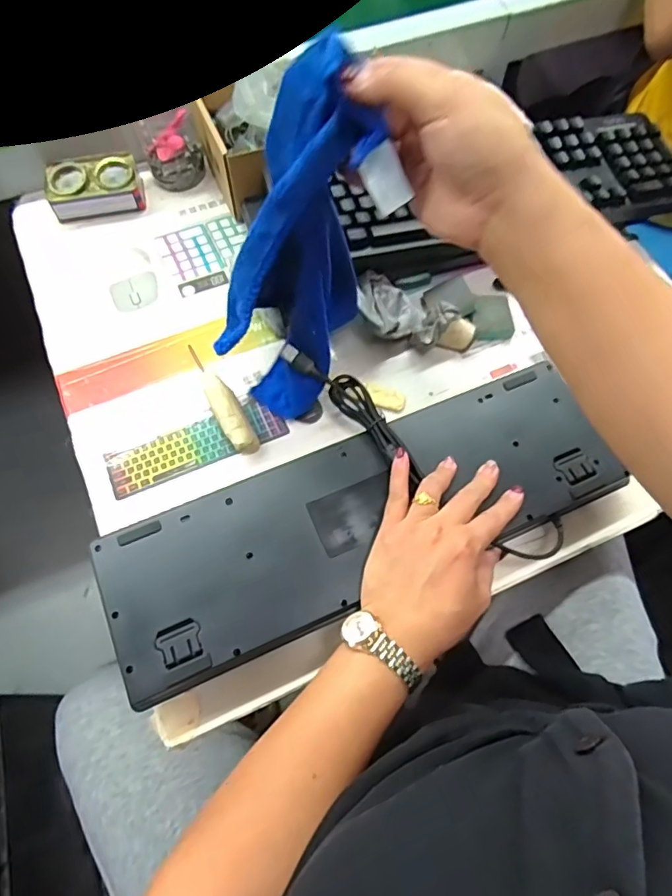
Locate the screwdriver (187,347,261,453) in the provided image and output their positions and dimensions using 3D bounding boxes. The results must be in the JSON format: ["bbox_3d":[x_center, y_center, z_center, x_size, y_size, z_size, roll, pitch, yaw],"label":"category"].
[{"bbox_3d":[-0.109,-0.050,0.492,0.025,0.025,0.127,-26,70,-12],"label":"screwdriver"}]

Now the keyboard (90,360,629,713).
[{"bbox_3d":[0.024,0.053,0.434,0.420,0.021,0.133,-23,69,-11],"label":"keyboard"}]

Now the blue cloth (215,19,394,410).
[{"bbox_3d":[-0.024,-0.135,0.397,0.071,0.286,0.110,26,54,9],"label":"blue cloth"}]

